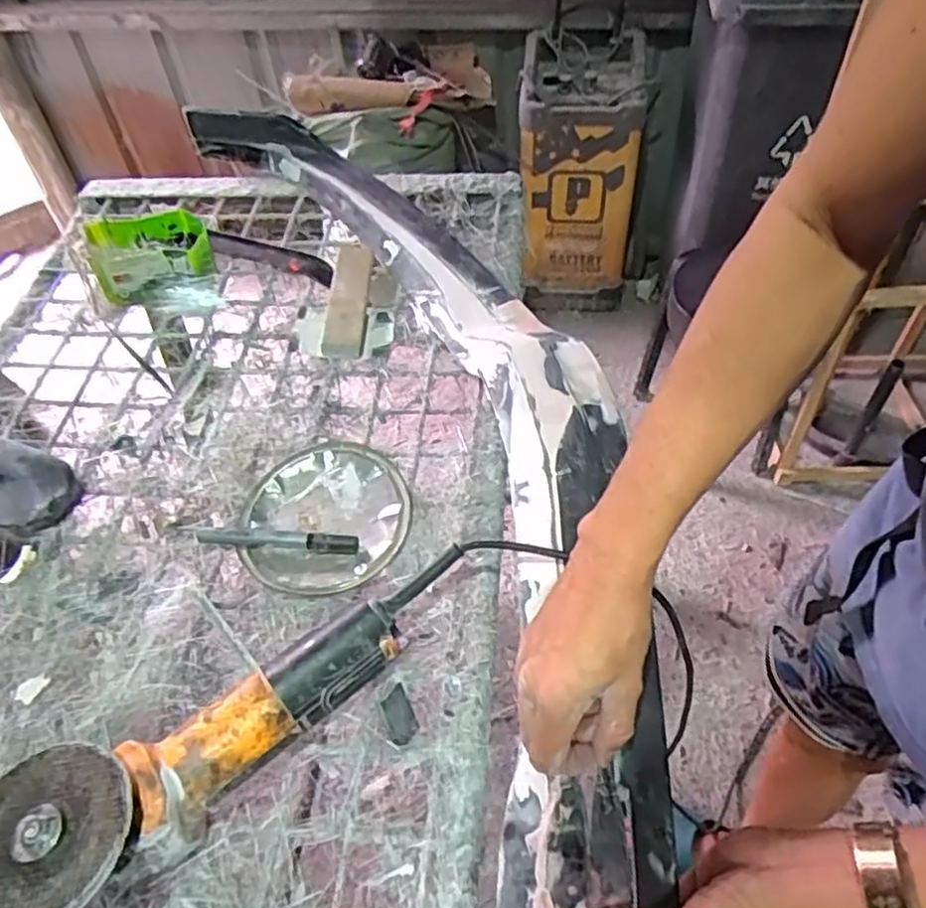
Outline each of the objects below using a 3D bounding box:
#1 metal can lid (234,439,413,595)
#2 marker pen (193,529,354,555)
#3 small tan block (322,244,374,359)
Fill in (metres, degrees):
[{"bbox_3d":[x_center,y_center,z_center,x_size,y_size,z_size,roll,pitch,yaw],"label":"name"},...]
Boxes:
[{"bbox_3d":[-0.125,0.055,0.620,0.151,0.018,0.146,-11,52,-3],"label":"metal can lid"},{"bbox_3d":[-0.161,0.076,0.604,0.141,0.020,0.015,2,52,7],"label":"marker pen"},{"bbox_3d":[-0.129,-0.182,0.790,0.039,0.033,0.180,-3,52,3],"label":"small tan block"}]

